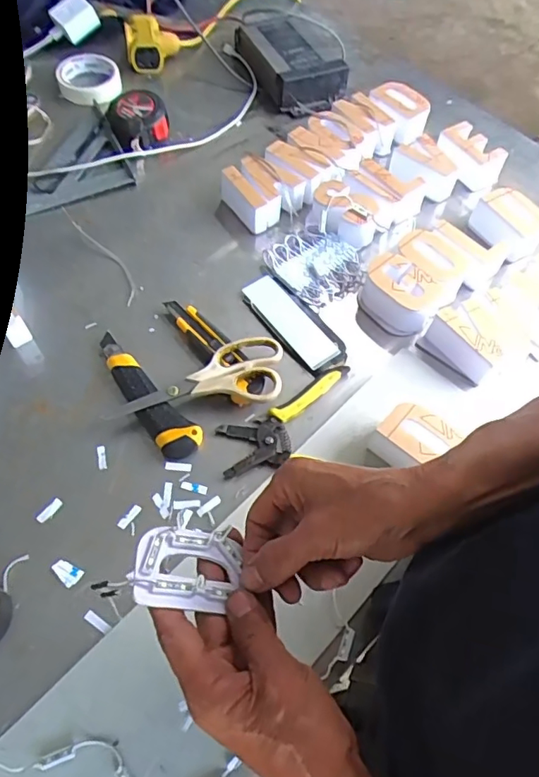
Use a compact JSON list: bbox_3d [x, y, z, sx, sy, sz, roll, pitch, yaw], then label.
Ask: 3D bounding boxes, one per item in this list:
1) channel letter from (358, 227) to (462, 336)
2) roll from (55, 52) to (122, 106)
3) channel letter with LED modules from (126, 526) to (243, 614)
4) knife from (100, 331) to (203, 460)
[{"bbox_3d":[0.168,-0.128,0.633,0.090,0.043,0.125,34,64,15],"label":"channel letter"},{"bbox_3d":[-0.266,-0.454,0.792,0.091,0.024,0.090,2,61,-3],"label":"roll"},{"bbox_3d":[-0.051,0.114,0.345,0.072,0.007,0.049,19,47,-25],"label":"channel letter with LED modules"},{"bbox_3d":[-0.133,0.005,0.555,0.038,0.020,0.166,-37,69,-22],"label":"knife"}]

